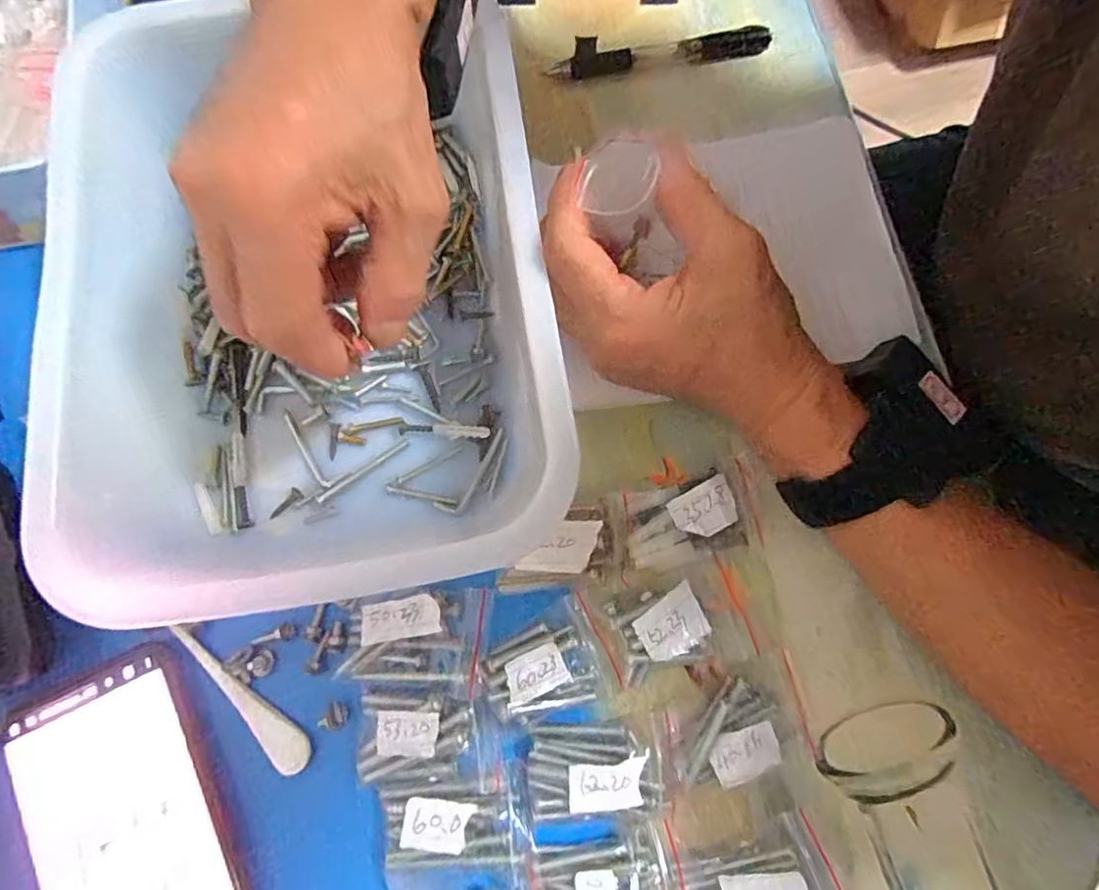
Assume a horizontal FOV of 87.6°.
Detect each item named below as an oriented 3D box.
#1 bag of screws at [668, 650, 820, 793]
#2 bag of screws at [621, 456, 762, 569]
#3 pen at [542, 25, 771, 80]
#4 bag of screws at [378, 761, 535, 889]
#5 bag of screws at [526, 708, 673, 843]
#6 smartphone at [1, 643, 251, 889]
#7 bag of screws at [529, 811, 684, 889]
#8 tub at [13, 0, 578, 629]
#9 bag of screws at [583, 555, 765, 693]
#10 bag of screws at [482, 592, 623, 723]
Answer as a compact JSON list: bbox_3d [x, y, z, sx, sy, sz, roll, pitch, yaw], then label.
[{"bbox_3d":[0.082,0.125,0.254,0.067,0.010,0.046,-12,76,-5],"label":"bag of screws"},{"bbox_3d":[0.066,0.034,0.273,0.061,0.013,0.040,-13,76,-5],"label":"bag of screws"},{"bbox_3d":[0.066,-0.237,0.346,0.133,0.009,0.019,-9,76,-4],"label":"pen"},{"bbox_3d":[-0.042,0.165,0.243,0.061,0.009,0.048,-15,76,-6],"label":"bag of screws"},{"bbox_3d":[0.022,0.140,0.244,0.062,0.013,0.041,-3,76,-3],"label":"bag of screws"},{"bbox_3d":[-0.172,0.175,0.239,0.080,0.012,0.163,-25,78,-8],"label":"smartphone"},{"bbox_3d":[0.025,0.186,0.234,0.060,0.009,0.050,-10,76,-4],"label":"bag of screws"},{"bbox_3d":[-0.115,-0.070,0.272,0.231,0.061,0.273,-9,76,-4],"label":"tub"},{"bbox_3d":[0.060,0.081,0.263,0.072,0.013,0.047,-15,76,-6],"label":"bag of screws"},{"bbox_3d":[-0.001,0.100,0.257,0.056,0.008,0.045,-26,78,-8],"label":"bag of screws"}]

